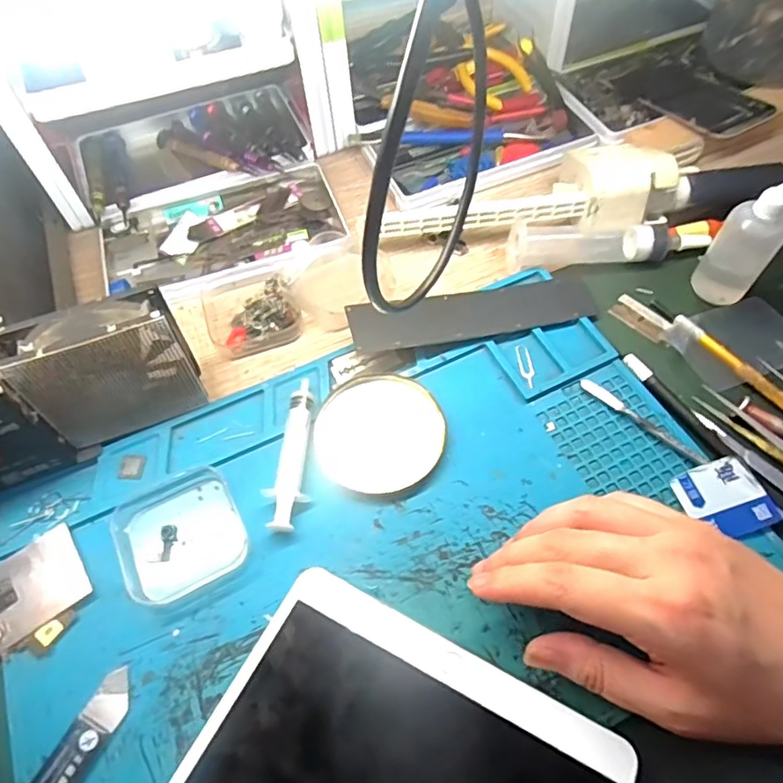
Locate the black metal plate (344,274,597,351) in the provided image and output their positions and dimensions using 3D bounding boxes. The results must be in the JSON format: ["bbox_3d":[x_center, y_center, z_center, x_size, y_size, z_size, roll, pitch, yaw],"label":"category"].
[{"bbox_3d":[0.054,-0.051,0.371,0.164,0.009,0.032,-9,70,-12],"label":"black metal plate"}]

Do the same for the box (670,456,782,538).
[{"bbox_3d":[0.181,0.057,0.305,0.044,0.007,0.040,-15,60,-7],"label":"box"}]

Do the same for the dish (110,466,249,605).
[{"bbox_3d":[-0.114,0.076,0.305,0.062,0.014,0.059,-25,61,-12],"label":"dish"}]

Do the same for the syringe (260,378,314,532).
[{"bbox_3d":[-0.058,0.035,0.324,0.023,0.015,0.089,-2,59,1],"label":"syringe"}]

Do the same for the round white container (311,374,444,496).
[{"bbox_3d":[-0.007,0.023,0.333,0.073,0.011,0.073,-1,59,2],"label":"round white container"}]

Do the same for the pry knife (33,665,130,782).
[{"bbox_3d":[-0.143,0.163,0.258,0.019,0.006,0.067,22,62,15],"label":"pry knife"}]

